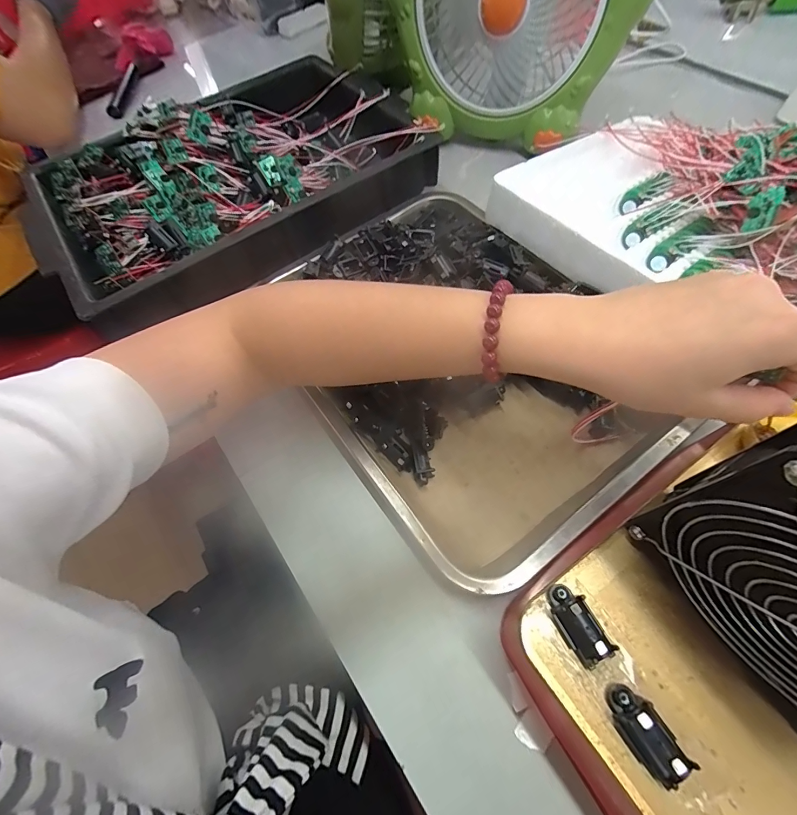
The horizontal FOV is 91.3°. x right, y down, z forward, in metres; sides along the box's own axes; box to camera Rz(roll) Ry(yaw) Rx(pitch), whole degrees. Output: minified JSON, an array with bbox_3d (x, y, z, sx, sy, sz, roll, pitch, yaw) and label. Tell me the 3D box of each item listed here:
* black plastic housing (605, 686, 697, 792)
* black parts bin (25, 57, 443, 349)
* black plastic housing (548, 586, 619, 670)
[{"bbox_3d":[0.109,0.143,0.171,0.016,0.015,0.035,-30,64,-10],"label":"black plastic housing"},{"bbox_3d":[-0.179,-0.269,0.433,0.396,0.072,0.267,-36,65,-13],"label":"black parts bin"},{"bbox_3d":[0.088,0.106,0.191,0.015,0.017,0.036,-25,63,-8],"label":"black plastic housing"}]

